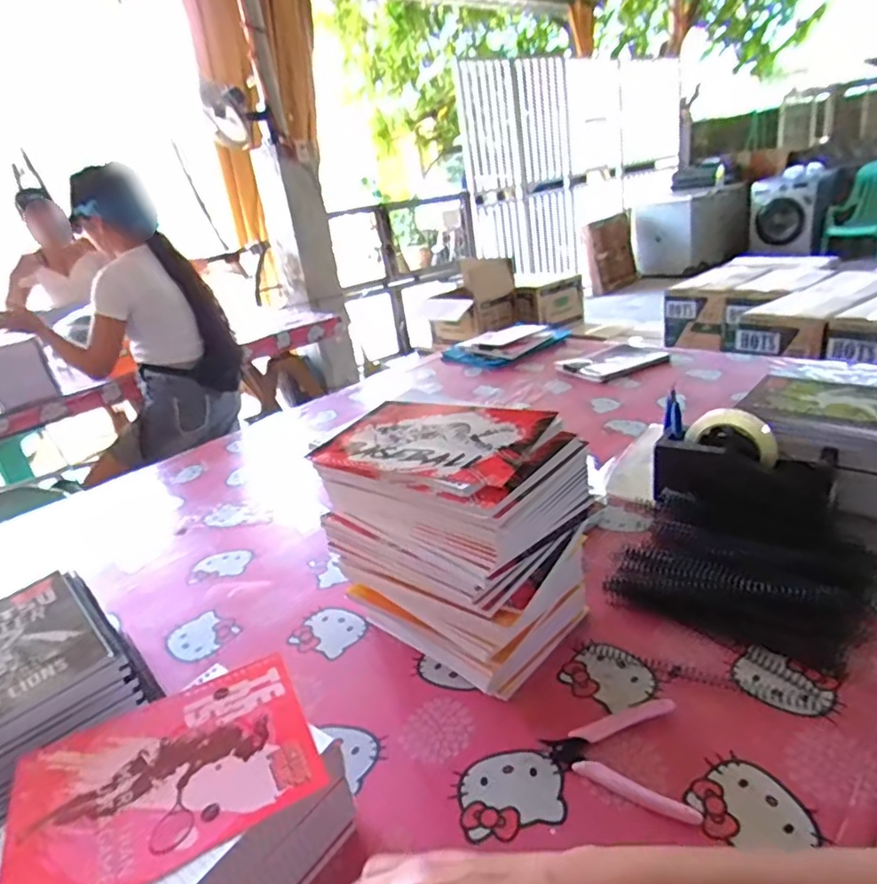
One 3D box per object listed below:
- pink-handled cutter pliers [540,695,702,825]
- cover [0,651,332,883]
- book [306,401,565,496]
[{"bbox_3d":[0.146,0.249,0.488,0.113,0.011,0.099,1,26,18],"label":"pink-handled cutter pliers"},{"bbox_3d":[-0.192,0.233,0.423,0.195,0.004,0.147,-18,26,-22],"label":"cover"},{"bbox_3d":[-0.006,-0.004,0.554,0.199,0.010,0.151,9,29,31],"label":"book"}]

